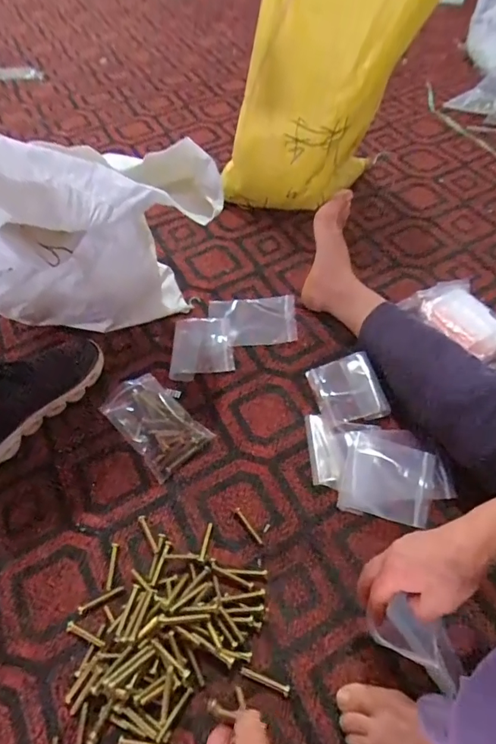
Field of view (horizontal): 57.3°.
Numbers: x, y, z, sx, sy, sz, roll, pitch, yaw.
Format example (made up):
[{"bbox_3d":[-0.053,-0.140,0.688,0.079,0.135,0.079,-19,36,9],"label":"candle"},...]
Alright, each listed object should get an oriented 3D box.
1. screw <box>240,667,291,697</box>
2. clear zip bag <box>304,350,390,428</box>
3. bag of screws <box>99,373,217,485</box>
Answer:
[{"bbox_3d":[0.018,0.324,0.475,0.053,0.004,0.010,15,56,13],"label":"screw"},{"bbox_3d":[0.146,0.025,0.667,0.090,0.028,0.105,-12,55,-5],"label":"clear zip bag"},{"bbox_3d":[-0.134,0.071,0.649,0.090,0.033,0.146,-38,61,-22],"label":"bag of screws"}]

